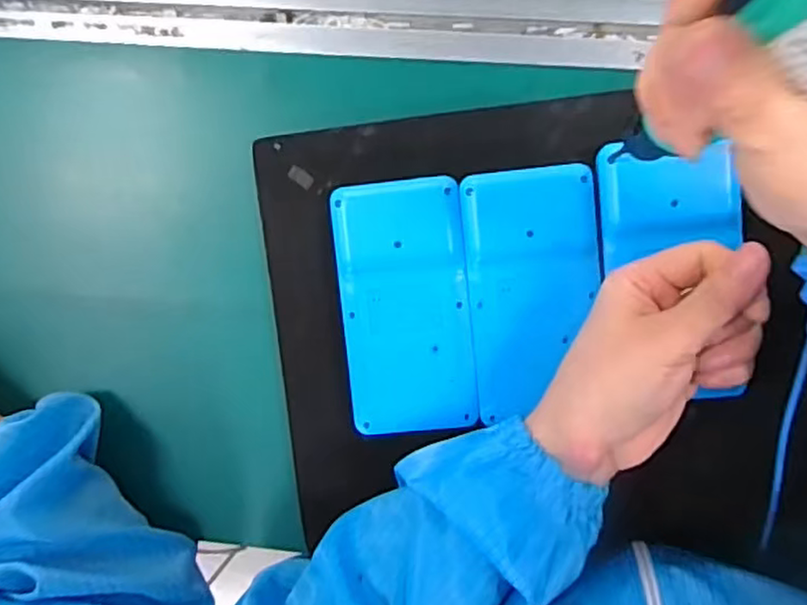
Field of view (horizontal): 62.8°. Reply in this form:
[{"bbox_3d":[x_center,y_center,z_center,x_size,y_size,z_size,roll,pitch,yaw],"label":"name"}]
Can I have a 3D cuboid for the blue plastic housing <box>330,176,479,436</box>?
[{"bbox_3d":[0.002,0.003,0.366,0.069,0.020,0.136,-5,96,7],"label":"blue plastic housing"}]

